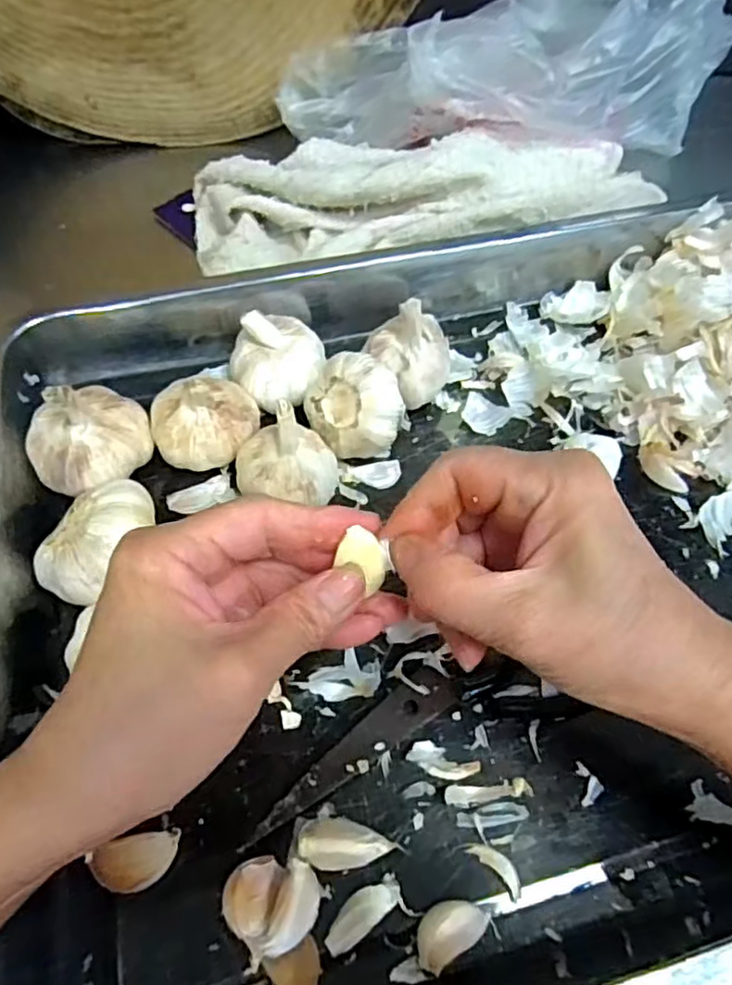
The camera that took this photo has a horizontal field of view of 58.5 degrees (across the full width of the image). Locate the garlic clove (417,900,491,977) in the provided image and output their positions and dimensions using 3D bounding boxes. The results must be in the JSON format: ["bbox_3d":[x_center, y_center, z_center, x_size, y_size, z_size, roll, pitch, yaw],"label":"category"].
[{"bbox_3d":[0.033,0.172,0.258,0.031,0.009,0.017,-33,63,-21],"label":"garlic clove"}]

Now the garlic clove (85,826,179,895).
[{"bbox_3d":[-0.093,0.150,0.265,0.034,0.012,0.019,-7,57,-5],"label":"garlic clove"}]

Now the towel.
[{"bbox_3d":[0.046,-0.222,0.470,0.333,0.059,0.101,-14,58,-10],"label":"towel"}]

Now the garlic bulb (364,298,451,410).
[{"bbox_3d":[0.026,-0.081,0.379,0.050,0.061,0.046,6,57,3],"label":"garlic bulb"}]

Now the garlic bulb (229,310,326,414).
[{"bbox_3d":[-0.051,-0.077,0.382,0.053,0.043,0.050,0,56,-1],"label":"garlic bulb"}]

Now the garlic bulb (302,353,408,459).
[{"bbox_3d":[-0.007,-0.048,0.365,0.054,0.047,0.042,2,56,1],"label":"garlic bulb"}]

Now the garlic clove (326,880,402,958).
[{"bbox_3d":[-0.002,0.169,0.261,0.034,0.006,0.013,-37,64,-22],"label":"garlic clove"}]

